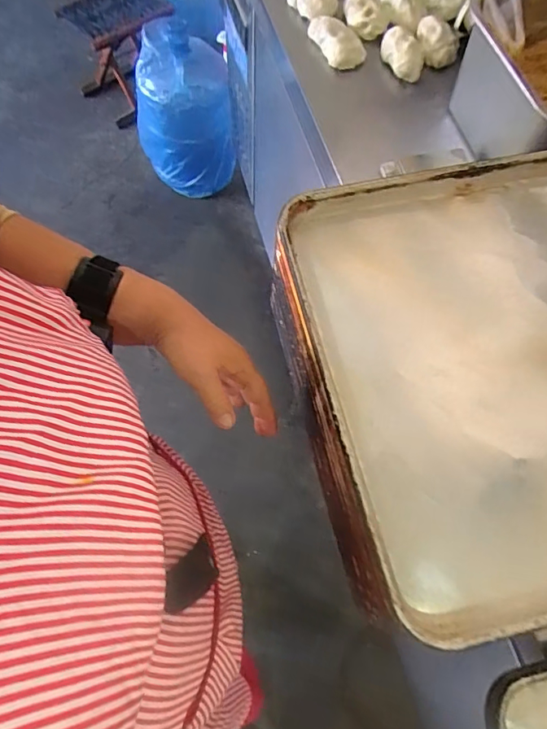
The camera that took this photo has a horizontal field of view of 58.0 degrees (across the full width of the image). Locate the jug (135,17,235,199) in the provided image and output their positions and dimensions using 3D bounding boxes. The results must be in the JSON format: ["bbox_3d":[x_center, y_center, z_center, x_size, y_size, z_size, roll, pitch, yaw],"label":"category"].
[{"bbox_3d":[-0.276,-0.758,1.518,0.283,0.435,0.247,-8,68,-6],"label":"jug"}]

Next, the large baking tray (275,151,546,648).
[{"bbox_3d":[0.340,-0.032,0.468,0.634,0.044,0.405,-11,68,-7],"label":"large baking tray"}]

